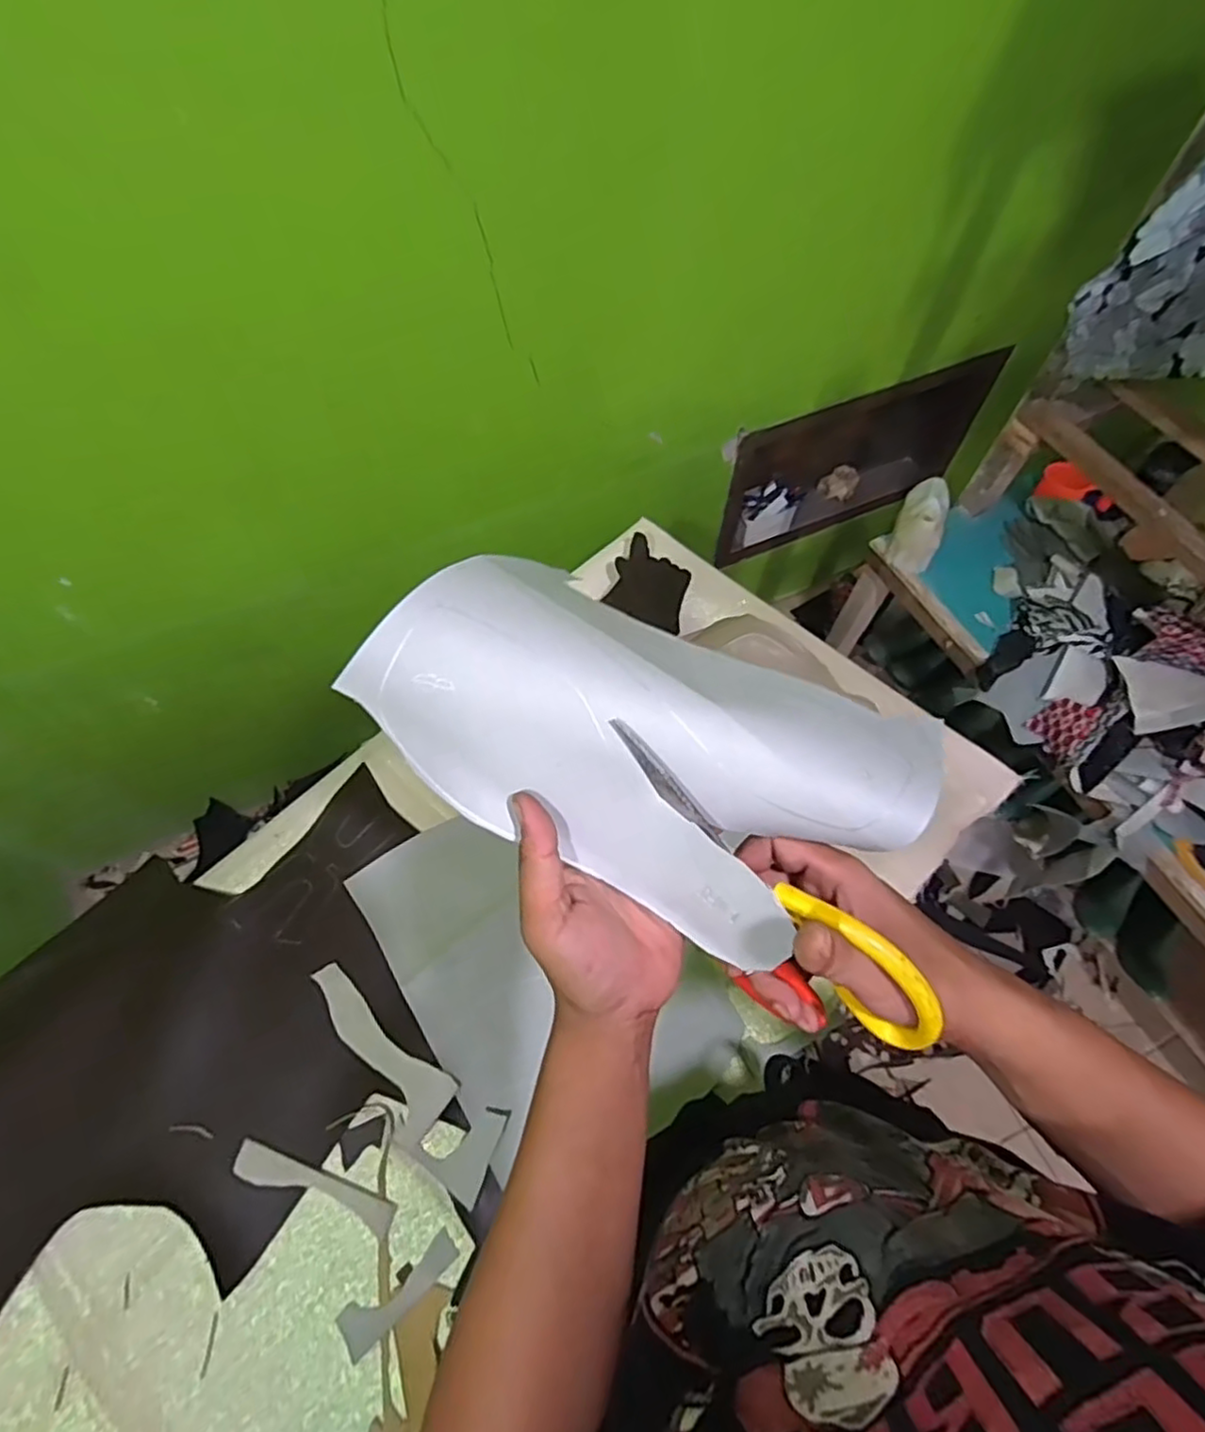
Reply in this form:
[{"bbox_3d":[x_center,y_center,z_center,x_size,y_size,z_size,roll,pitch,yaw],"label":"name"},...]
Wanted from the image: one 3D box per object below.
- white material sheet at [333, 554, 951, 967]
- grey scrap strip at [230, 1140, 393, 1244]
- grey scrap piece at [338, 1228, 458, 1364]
[{"bbox_3d":[0.023,0.017,0.354,0.291,0.081,0.150,19,62,-6],"label":"white material sheet"},{"bbox_3d":[-0.274,0.447,0.650,0.160,0.006,0.028,19,66,6],"label":"grey scrap strip"},{"bbox_3d":[-0.182,0.514,0.617,0.111,0.005,0.037,-37,67,-19],"label":"grey scrap piece"}]

